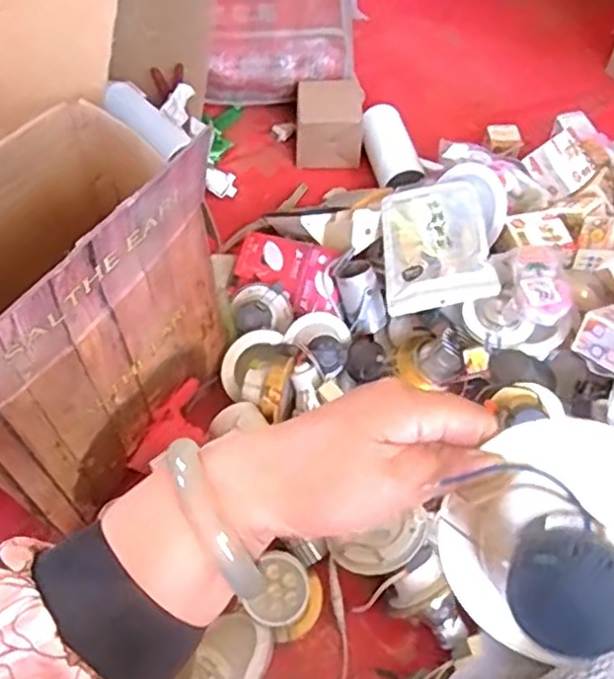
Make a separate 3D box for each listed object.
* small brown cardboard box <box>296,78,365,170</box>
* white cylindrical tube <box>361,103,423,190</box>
[{"bbox_3d":[0.040,-0.374,1.185,0.116,0.087,0.127,0,56,0],"label":"small brown cardboard box"},{"bbox_3d":[0.137,-0.318,1.160,0.071,0.061,0.197,-12,57,-8],"label":"white cylindrical tube"}]

